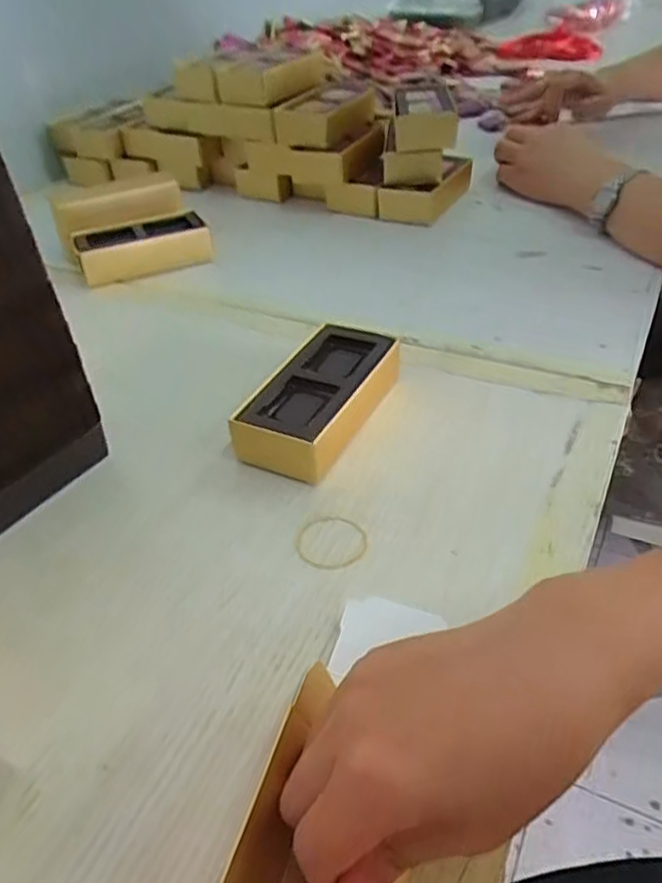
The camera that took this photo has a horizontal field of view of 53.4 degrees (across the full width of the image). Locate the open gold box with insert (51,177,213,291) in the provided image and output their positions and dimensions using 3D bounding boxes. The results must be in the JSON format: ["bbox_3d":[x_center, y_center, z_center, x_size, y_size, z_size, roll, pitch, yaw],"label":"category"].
[{"bbox_3d":[-0.187,-0.198,0.610,0.114,0.050,0.130,-21,43,-19],"label":"open gold box with insert"}]

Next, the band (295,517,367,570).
[{"bbox_3d":[0.000,0.050,0.331,0.036,0.004,0.033,-3,40,1],"label":"band"}]

